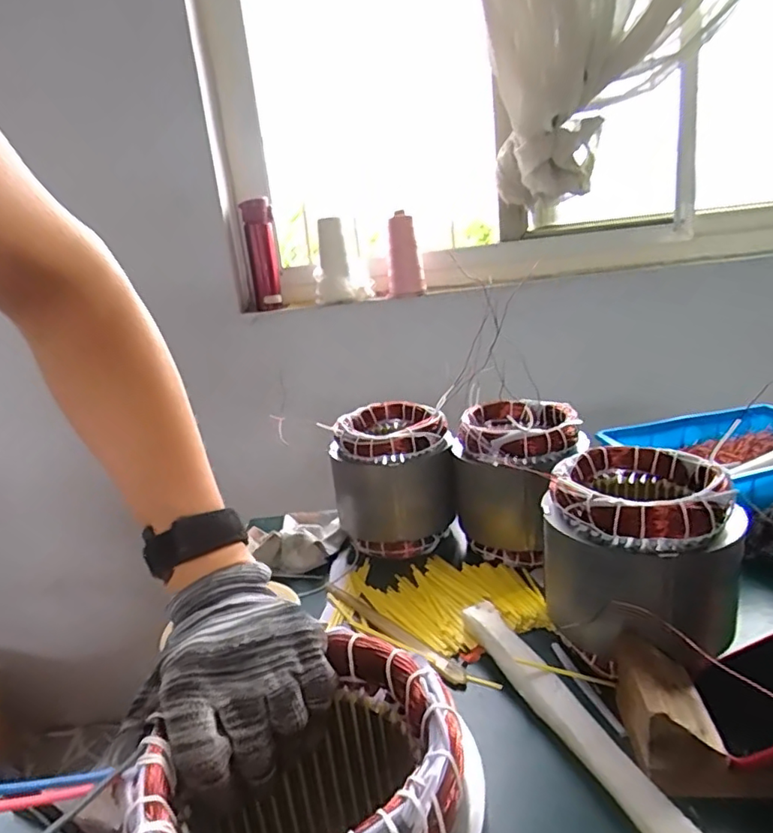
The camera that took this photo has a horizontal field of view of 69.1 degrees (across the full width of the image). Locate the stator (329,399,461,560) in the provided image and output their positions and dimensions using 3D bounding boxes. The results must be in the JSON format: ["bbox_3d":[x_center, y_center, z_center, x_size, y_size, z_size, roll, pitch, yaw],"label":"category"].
[{"bbox_3d":[0.009,0.078,0.731,0.142,0.160,0.142,-6,15,0],"label":"stator"}]

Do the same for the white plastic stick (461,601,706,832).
[{"bbox_3d":[0.141,0.233,0.411,0.031,0.032,0.299,-12,16,-19],"label":"white plastic stick"}]

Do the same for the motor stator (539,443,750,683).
[{"bbox_3d":[0.216,0.122,0.489,0.139,0.150,0.141,-6,15,2],"label":"motor stator"}]

